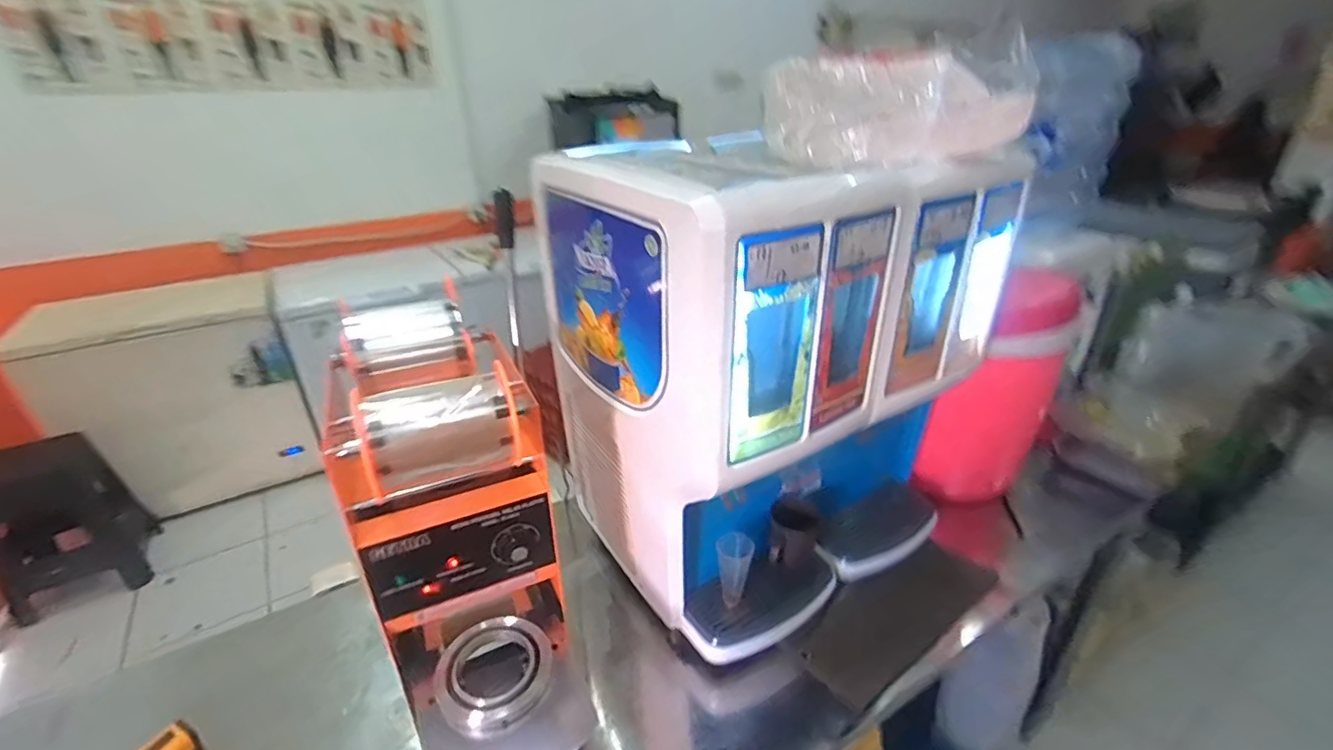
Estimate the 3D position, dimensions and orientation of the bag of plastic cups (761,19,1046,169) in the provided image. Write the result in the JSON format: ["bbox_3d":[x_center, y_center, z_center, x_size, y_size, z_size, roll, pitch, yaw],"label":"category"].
[{"bbox_3d":[0.281,-0.320,0.679,0.287,0.114,0.091,-3,28,-3],"label":"bag of plastic cups"}]

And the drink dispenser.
[{"bbox_3d":[0.128,-0.006,0.887,0.487,0.624,0.418,-16,31,-25],"label":"drink dispenser"}]

